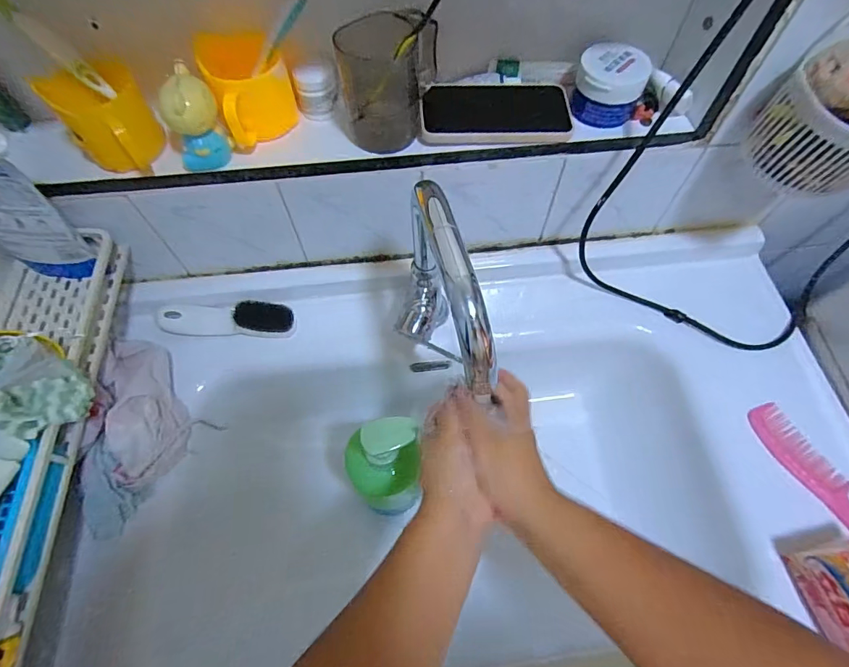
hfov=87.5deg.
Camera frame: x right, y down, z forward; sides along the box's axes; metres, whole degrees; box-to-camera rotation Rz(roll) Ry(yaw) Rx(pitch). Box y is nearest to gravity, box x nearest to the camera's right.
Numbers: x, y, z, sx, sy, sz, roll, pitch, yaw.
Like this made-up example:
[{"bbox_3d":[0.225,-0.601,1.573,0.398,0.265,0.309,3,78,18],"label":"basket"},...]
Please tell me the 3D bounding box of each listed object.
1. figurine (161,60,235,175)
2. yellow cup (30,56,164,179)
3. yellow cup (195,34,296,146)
[{"bbox_3d":[-0.212,-0.194,0.408,0.050,0.077,0.046,-30,66,-14],"label":"figurine"},{"bbox_3d":[-0.295,-0.205,0.414,0.072,0.077,0.109,-30,66,-14],"label":"yellow cup"},{"bbox_3d":[-0.168,-0.238,0.437,0.075,0.078,0.087,-20,64,-9],"label":"yellow cup"}]

